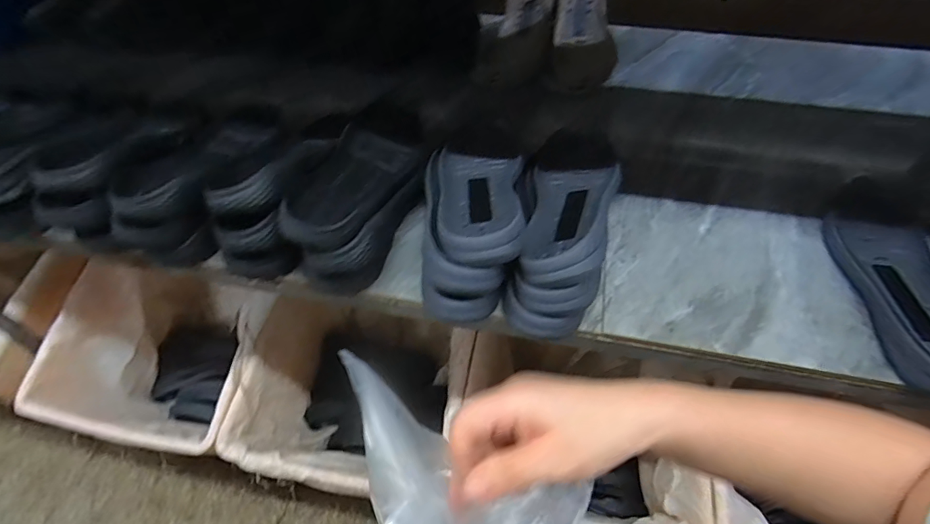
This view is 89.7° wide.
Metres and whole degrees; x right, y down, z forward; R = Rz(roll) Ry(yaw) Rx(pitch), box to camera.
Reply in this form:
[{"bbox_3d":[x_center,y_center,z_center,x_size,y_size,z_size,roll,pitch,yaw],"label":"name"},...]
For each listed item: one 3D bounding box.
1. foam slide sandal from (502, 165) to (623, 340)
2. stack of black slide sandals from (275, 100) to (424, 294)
[{"bbox_3d":[0.117,-0.042,0.556,0.110,0.101,0.253,15,52,12],"label":"foam slide sandal"},{"bbox_3d":[-0.131,-0.105,0.616,0.119,0.099,0.306,10,51,9],"label":"stack of black slide sandals"}]

